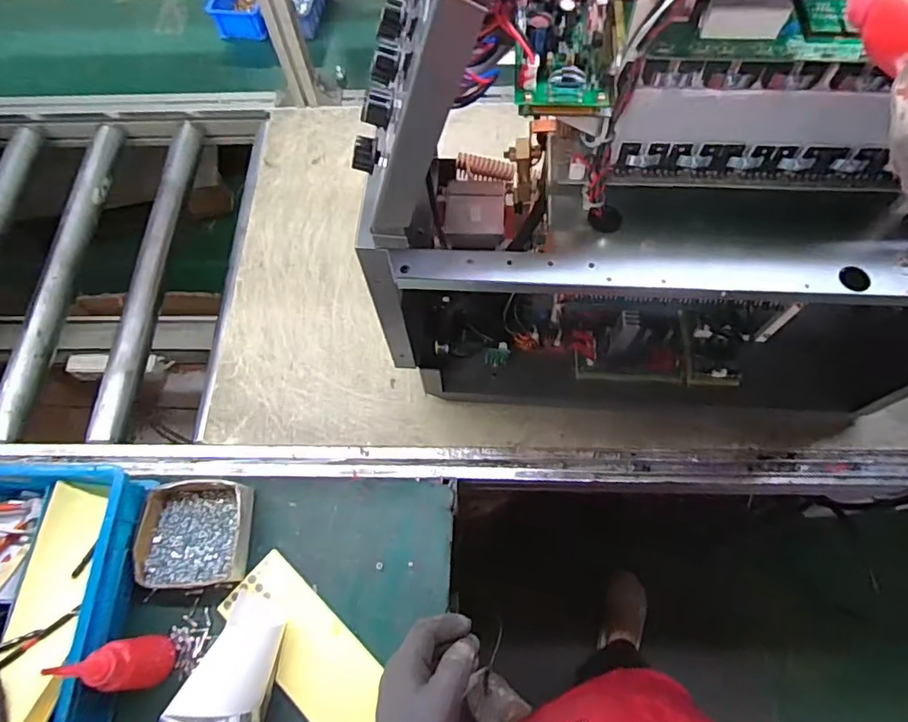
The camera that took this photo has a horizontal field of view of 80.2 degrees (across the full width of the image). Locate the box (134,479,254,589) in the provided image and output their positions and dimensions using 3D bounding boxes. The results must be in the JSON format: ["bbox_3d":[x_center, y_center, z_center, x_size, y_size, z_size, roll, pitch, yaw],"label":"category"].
[{"bbox_3d":[-0.295,0.200,0.625,0.112,0.056,0.111,-2,67,2],"label":"box"}]

